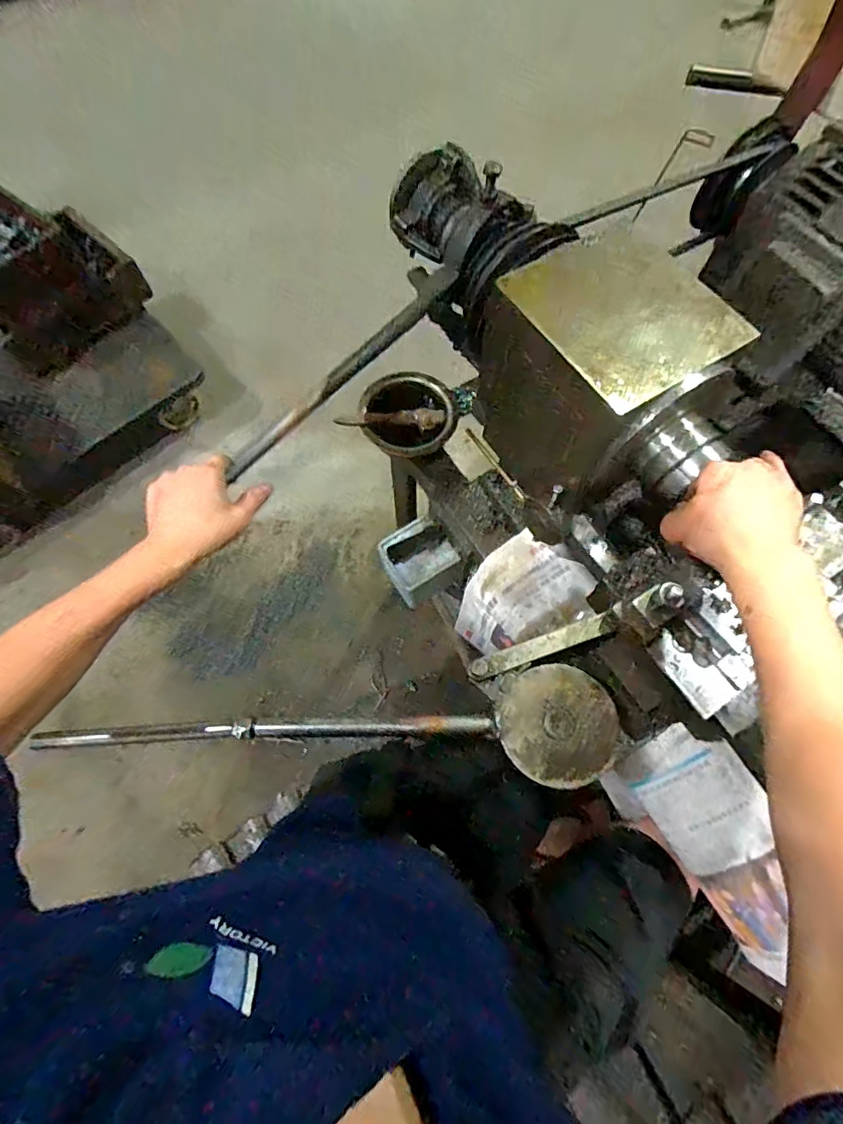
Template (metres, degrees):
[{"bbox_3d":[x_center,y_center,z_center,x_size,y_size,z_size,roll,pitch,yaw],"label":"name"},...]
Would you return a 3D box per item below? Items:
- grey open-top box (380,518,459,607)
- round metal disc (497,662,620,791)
[{"bbox_3d":[-0.006,-0.009,0.726,0.098,0.036,0.095,-33,72,-12],"label":"grey open-top box"},{"bbox_3d":[0.115,0.138,0.430,0.097,0.011,0.095,0,68,0],"label":"round metal disc"}]

